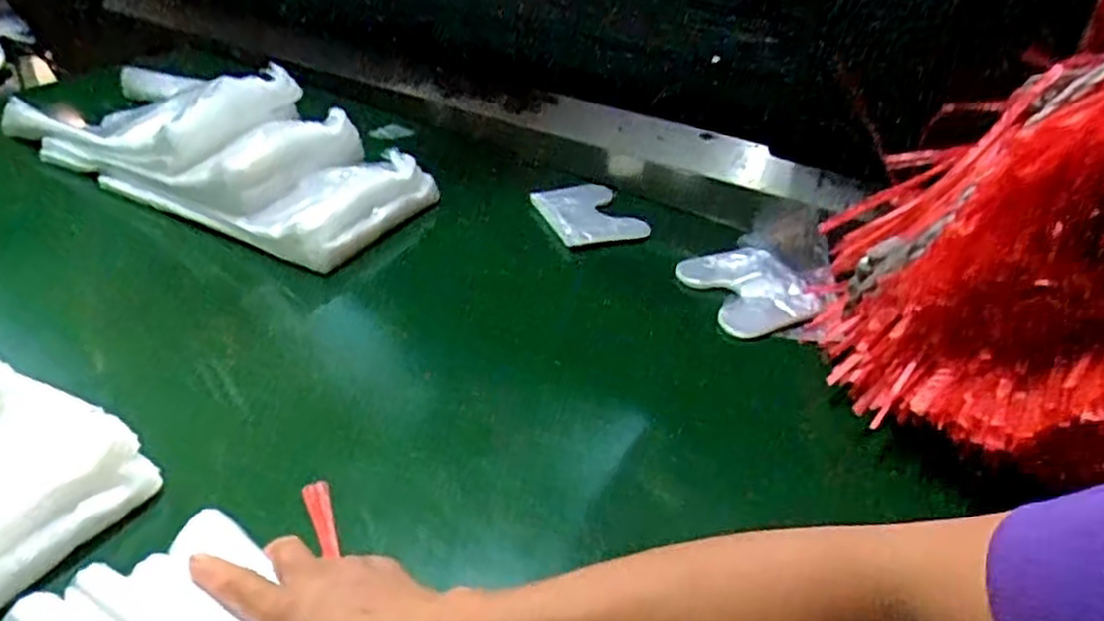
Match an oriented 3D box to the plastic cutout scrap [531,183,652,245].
[{"bbox_3d":[0.044,-0.113,0.868,0.108,0.014,0.105,-11,48,-22],"label":"plastic cutout scrap"}]

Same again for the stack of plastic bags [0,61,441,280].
[{"bbox_3d":[-0.383,-0.184,0.872,0.475,0.133,0.206,21,38,23],"label":"stack of plastic bags"}]

